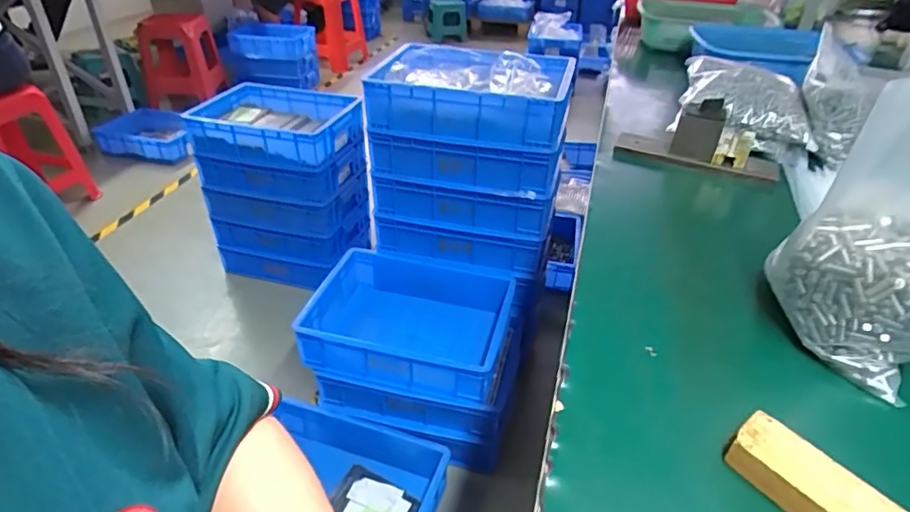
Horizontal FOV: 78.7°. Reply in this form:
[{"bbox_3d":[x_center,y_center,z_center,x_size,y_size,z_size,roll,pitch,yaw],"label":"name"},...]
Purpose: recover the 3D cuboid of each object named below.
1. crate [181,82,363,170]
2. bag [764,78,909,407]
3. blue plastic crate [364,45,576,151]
[{"bbox_3d":[-0.497,-0.357,1.536,0.435,0.119,0.294,8,34,11],"label":"crate"},{"bbox_3d":[0.330,-0.016,0.432,0.128,0.214,0.111,25,41,33],"label":"bag"},{"bbox_3d":[0.043,-0.354,1.206,0.393,0.129,0.297,8,34,12],"label":"blue plastic crate"}]

